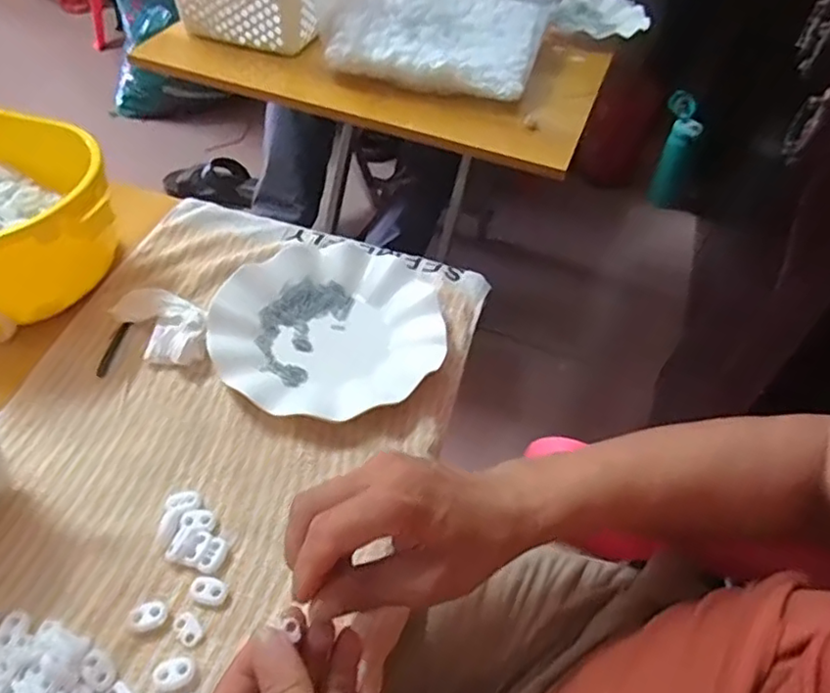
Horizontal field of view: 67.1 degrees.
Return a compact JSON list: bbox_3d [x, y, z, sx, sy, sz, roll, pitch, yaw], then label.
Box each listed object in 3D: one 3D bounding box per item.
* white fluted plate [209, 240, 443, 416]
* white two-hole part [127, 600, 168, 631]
[{"bbox_3d":[-0.071,-0.016,0.509,0.178,0.022,0.180,3,49,-3],"label":"white fluted plate"},{"bbox_3d":[-0.155,0.157,0.363,0.021,0.006,0.015,-18,53,-19],"label":"white two-hole part"}]

